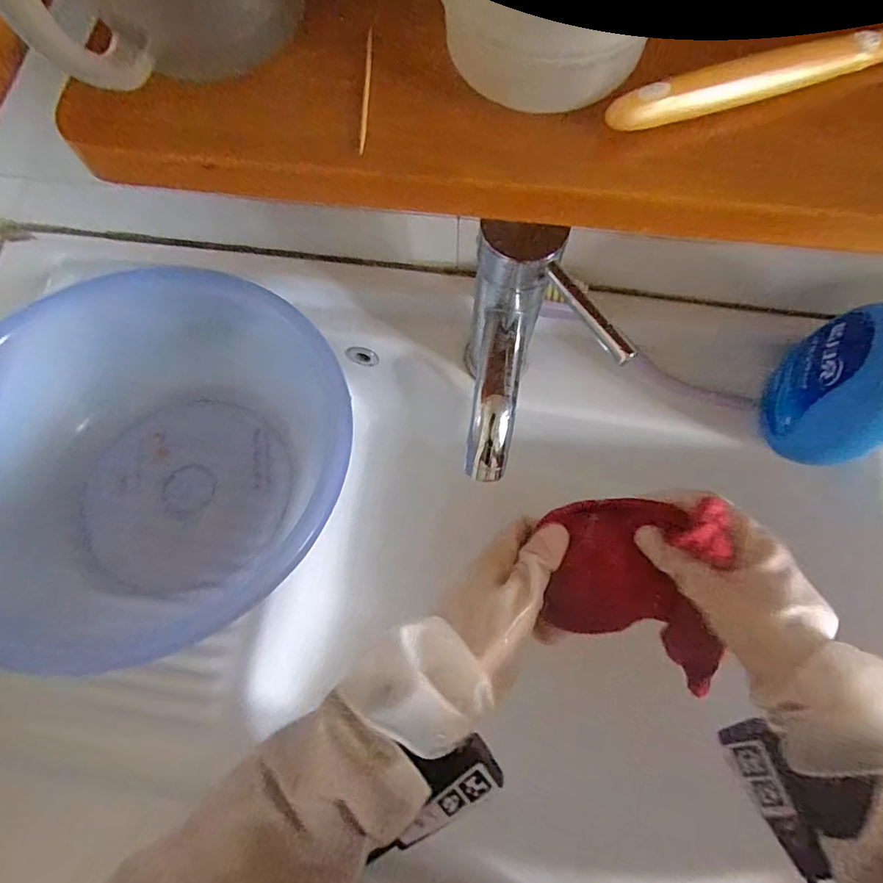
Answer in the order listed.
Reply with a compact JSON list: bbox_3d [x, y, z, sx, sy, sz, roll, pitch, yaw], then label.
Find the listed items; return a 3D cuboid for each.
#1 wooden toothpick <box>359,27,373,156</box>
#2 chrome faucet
[{"bbox_3d":[-0.028,-0.132,0.191,0.004,0.004,0.058,1,74,2],"label":"wooden toothpick"},{"bbox_3d":[0.056,-0.049,0.320,0.080,0.119,0.128,0,74,1],"label":"chrome faucet"}]

